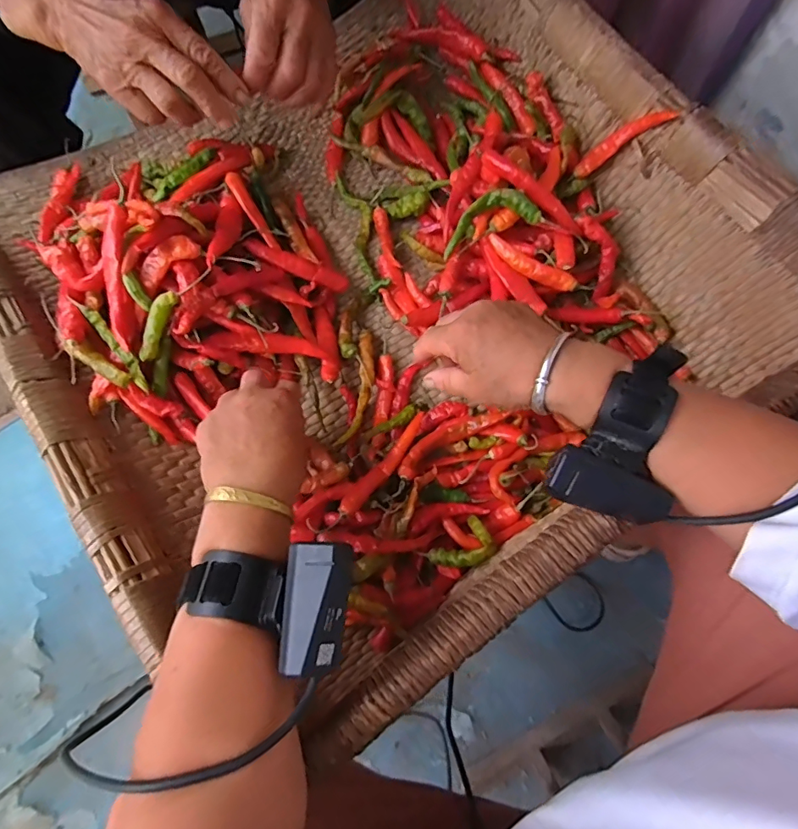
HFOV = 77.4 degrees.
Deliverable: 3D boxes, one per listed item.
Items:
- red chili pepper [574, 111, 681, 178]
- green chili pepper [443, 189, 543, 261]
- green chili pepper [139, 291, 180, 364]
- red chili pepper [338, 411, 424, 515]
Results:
[{"bbox_3d":[0.200,-0.246,0.448,0.015,0.087,0.023,8,71,-40],"label":"red chili pepper"},{"bbox_3d":[0.076,-0.170,0.438,0.088,0.022,0.031,-18,73,29],"label":"green chili pepper"},{"bbox_3d":[-0.190,-0.070,0.390,0.015,0.008,0.057,22,93,6],"label":"green chili pepper"},{"bbox_3d":[-0.010,0.041,0.418,0.016,0.019,0.106,39,79,9],"label":"red chili pepper"}]

